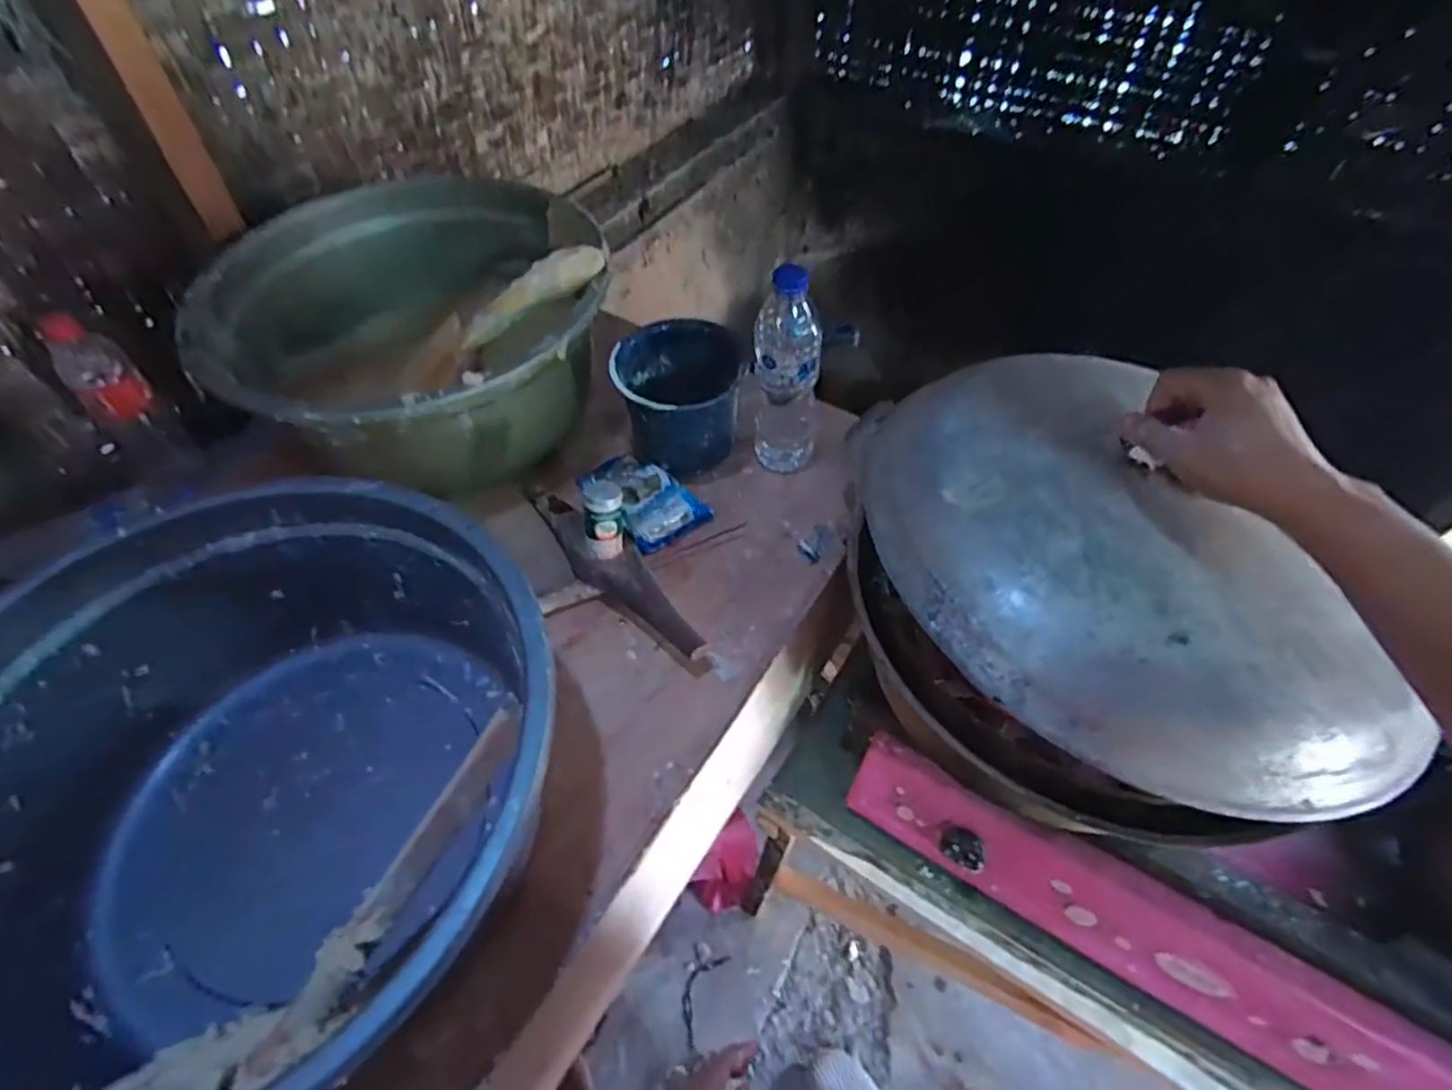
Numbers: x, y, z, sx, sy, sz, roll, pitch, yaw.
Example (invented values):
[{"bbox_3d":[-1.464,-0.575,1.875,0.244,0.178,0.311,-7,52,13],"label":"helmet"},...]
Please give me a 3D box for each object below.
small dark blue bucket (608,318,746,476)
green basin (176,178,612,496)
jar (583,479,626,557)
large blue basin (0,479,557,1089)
[{"bbox_3d":[-0.051,-0.168,0.729,0.135,0.119,0.131,1,51,-2],"label":"small dark blue bucket"},{"bbox_3d":[-0.342,-0.239,0.762,0.390,0.197,0.416,1,51,-2],"label":"green basin"},{"bbox_3d":[-0.116,-0.025,0.631,0.039,0.061,0.041,-3,51,-5],"label":"jar"},{"bbox_3d":[-0.317,0.169,0.461,0.402,0.187,0.392,1,51,-2],"label":"large blue basin"}]

